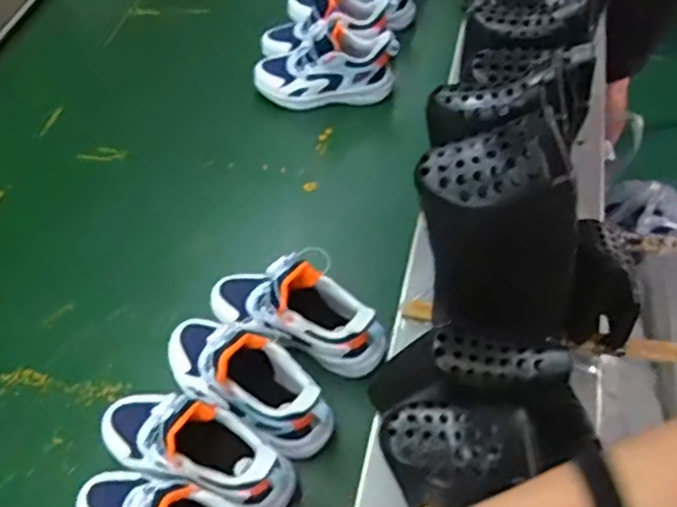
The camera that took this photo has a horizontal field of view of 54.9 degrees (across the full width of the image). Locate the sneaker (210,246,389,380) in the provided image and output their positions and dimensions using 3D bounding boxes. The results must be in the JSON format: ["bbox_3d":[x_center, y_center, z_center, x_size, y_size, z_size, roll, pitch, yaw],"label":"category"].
[{"bbox_3d":[-0.050,0.061,0.746,0.215,0.118,0.086,19,62,15],"label":"sneaker"}]

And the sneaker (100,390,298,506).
[{"bbox_3d":[-0.152,0.182,0.650,0.218,0.126,0.092,18,62,14],"label":"sneaker"}]

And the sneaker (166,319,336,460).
[{"bbox_3d":[-0.104,0.124,0.697,0.216,0.101,0.096,34,66,22],"label":"sneaker"}]

